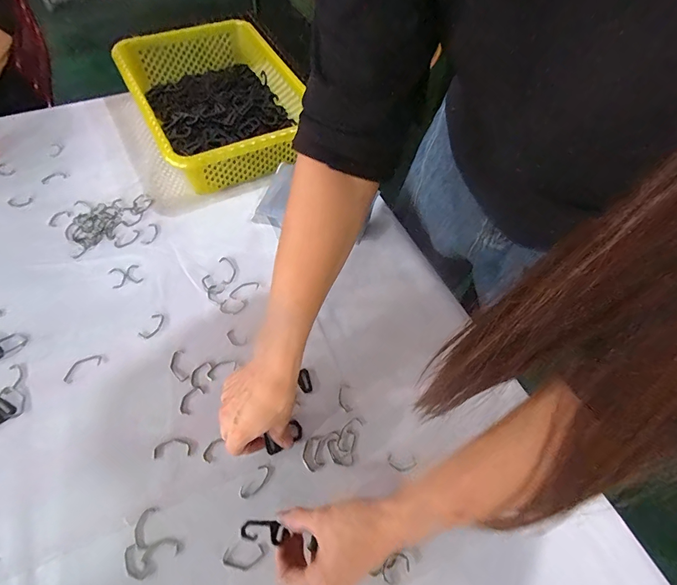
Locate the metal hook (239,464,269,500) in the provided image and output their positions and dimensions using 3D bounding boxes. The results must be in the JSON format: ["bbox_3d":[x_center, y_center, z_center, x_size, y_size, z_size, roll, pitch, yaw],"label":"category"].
[{"bbox_3d":[-0.088,0.199,0.404,0.017,0.004,0.039,37,62,17],"label":"metal hook"}]

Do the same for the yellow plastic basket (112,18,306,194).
[{"bbox_3d":[-0.211,-0.333,0.678,0.250,0.093,0.351,-24,63,-19],"label":"yellow plastic basket"}]

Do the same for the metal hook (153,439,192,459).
[{"bbox_3d":[-0.181,0.169,0.420,0.039,0.004,0.019,-3,58,-7],"label":"metal hook"}]

